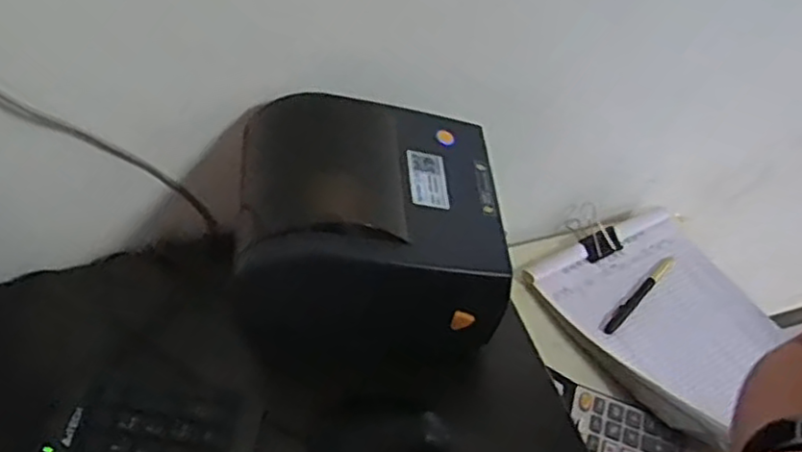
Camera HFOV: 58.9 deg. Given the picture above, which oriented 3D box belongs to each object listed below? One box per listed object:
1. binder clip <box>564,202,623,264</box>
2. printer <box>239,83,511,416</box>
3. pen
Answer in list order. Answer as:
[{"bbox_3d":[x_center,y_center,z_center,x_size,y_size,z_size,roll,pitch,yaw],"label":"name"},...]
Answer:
[{"bbox_3d":[0.239,0.005,0.894,0.058,0.029,0.086,-17,54,-17],"label":"binder clip"},{"bbox_3d":[-0.024,0.015,0.592,0.215,0.154,0.205,1,51,-4],"label":"printer"},{"bbox_3d":[0.283,0.081,0.840,0.013,0.006,0.143,38,58,24],"label":"pen"}]

